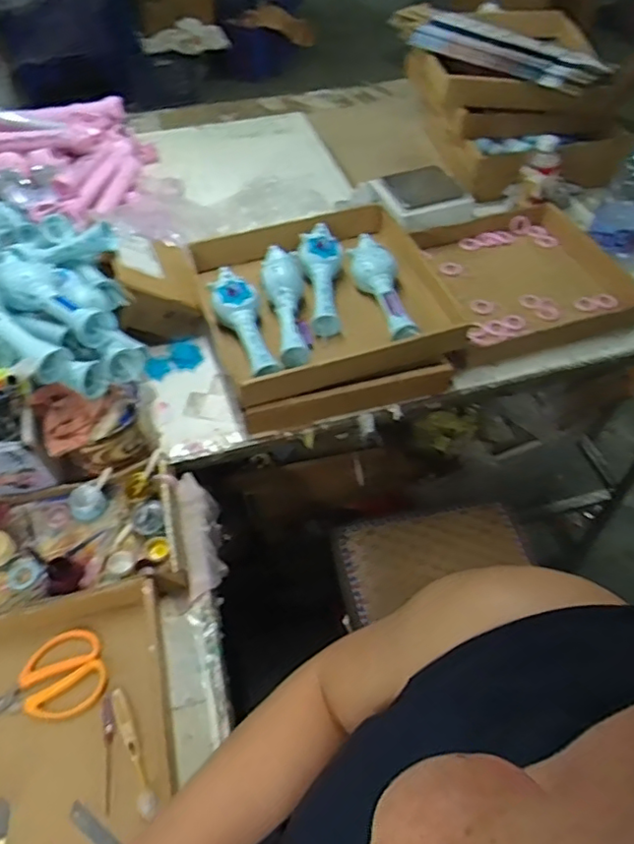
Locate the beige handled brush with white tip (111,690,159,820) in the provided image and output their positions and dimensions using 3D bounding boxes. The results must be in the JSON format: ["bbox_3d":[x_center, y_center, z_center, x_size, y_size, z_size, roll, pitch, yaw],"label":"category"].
[{"bbox_3d":[-0.205,0.366,0.665,0.021,0.013,0.136,-21,54,-17],"label":"beige handled brush with white tip"}]

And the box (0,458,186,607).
[{"bbox_3d":[-0.340,0.161,0.813,0.305,0.052,0.188,-9,52,-8],"label":"box"}]

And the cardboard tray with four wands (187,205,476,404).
[{"bbox_3d":[0.003,-0.230,1.056,0.408,0.083,0.389,-17,53,-14],"label":"cardboard tray with four wands"}]

